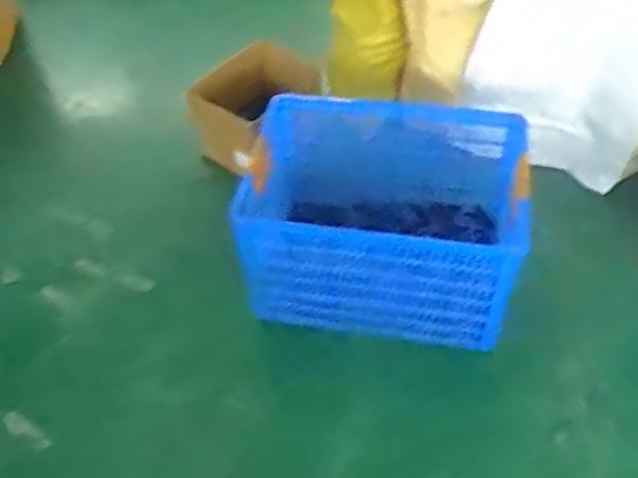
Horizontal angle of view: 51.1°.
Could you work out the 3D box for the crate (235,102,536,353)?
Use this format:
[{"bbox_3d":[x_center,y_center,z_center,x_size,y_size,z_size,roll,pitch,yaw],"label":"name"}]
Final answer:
[{"bbox_3d":[0.155,-0.066,1.773,0.687,0.362,0.552,7,52,9],"label":"crate"}]

